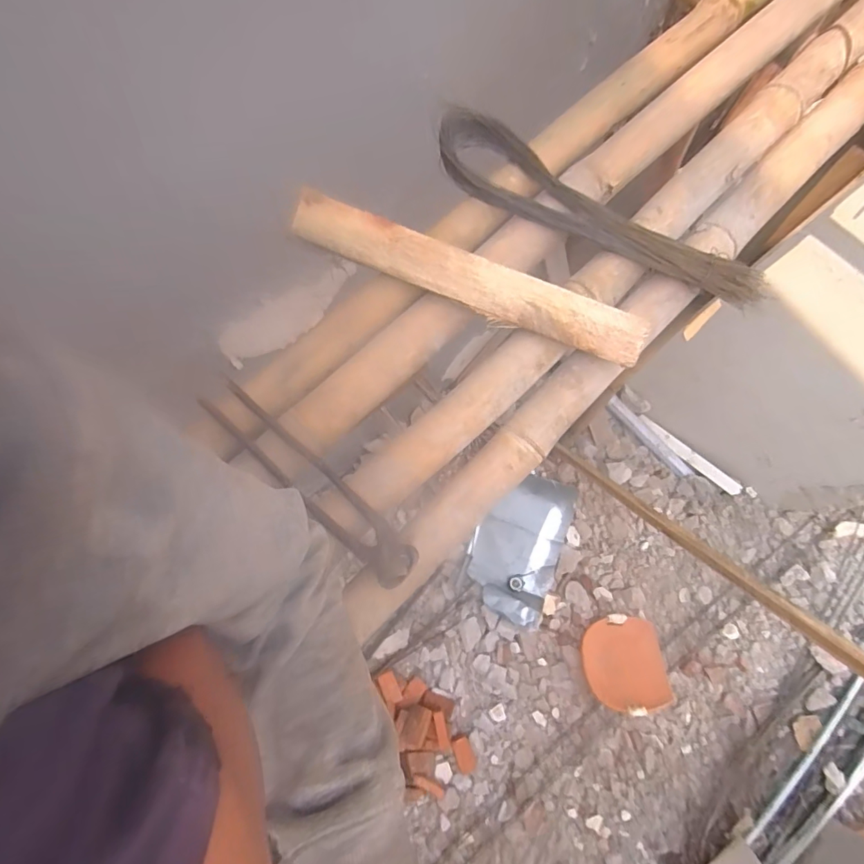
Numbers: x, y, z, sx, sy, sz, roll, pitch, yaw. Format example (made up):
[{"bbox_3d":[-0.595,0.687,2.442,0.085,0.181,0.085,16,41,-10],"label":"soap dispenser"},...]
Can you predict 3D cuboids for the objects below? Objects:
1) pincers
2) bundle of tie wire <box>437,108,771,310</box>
[{"bbox_3d":[-0.139,0.054,0.541,0.301,0.034,0.053,42,79,9],"label":"pincers"},{"bbox_3d":[0.181,-0.252,0.566,0.412,0.035,0.071,31,77,7],"label":"bundle of tie wire"}]

